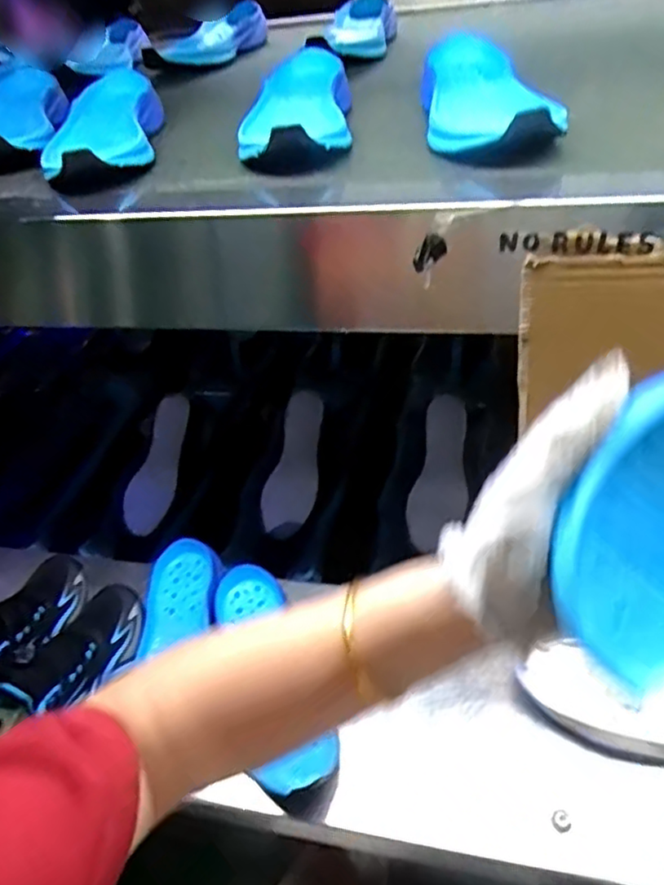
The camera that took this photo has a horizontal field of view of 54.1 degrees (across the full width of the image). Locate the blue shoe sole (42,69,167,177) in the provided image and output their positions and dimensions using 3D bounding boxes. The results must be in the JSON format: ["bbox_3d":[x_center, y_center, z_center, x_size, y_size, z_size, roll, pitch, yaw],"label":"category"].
[{"bbox_3d":[-0.214,-0.302,0.610,0.104,0.050,0.235,-11,36,-9],"label":"blue shoe sole"}]

